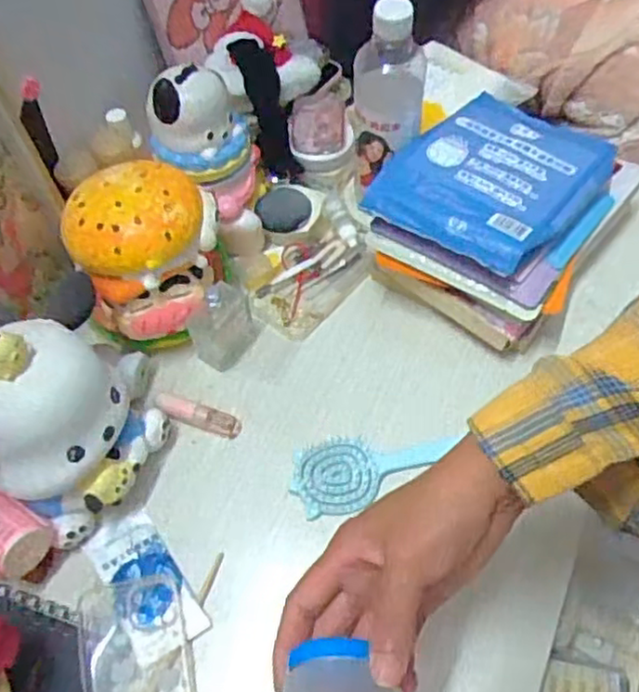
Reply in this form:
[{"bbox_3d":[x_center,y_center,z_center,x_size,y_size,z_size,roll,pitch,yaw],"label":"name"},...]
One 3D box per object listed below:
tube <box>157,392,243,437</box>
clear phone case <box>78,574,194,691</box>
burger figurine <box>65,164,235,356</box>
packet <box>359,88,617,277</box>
[{"bbox_3d":[-0.107,0.061,0.610,0.078,0.013,0.020,18,61,12],"label":"tube"},{"bbox_3d":[-0.133,0.249,0.503,0.077,0.009,0.150,-10,66,-11],"label":"clear phone case"},{"bbox_3d":[-0.146,-0.079,0.607,0.131,0.134,0.113,-20,60,-10],"label":"burger figurine"},{"bbox_3d":[0.159,-0.155,0.622,0.156,0.026,0.197,37,67,21],"label":"packet"}]

